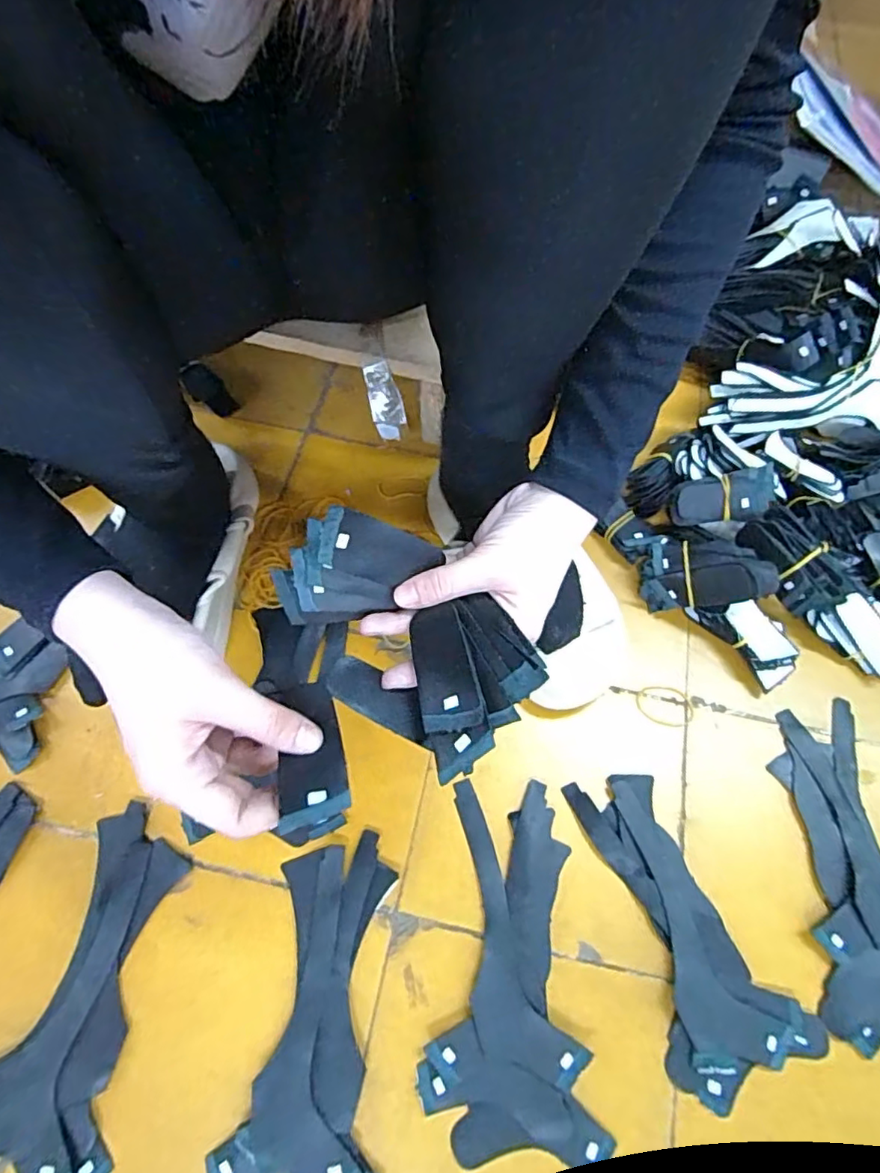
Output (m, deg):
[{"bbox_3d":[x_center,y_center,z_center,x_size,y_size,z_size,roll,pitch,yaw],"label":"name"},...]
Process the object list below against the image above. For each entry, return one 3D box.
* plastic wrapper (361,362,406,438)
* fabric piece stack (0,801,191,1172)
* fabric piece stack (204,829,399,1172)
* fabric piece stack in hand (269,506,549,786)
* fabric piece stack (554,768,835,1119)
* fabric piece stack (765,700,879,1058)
[{"bbox_3d":[-0.050,-0.165,0.527,0.027,0.015,0.067,-17,111,-9],"label":"plastic wrapper"},{"bbox_3d":[-0.240,0.266,0.397,0.100,0.009,0.210,10,65,4],"label":"fabric piece stack"},{"bbox_3d":[-0.079,0.278,0.394,0.091,0.009,0.199,6,65,2],"label":"fabric piece stack"},{"bbox_3d":[-0.018,0.021,0.302,0.139,0.055,0.086,42,71,16],"label":"fabric piece stack in hand"},{"bbox_3d":[0.169,0.236,0.420,0.096,0.014,0.205,-21,67,-10],"label":"fabric piece stack"},{"bbox_3d":[0.310,0.203,0.441,0.101,0.009,0.219,-3,65,-3],"label":"fabric piece stack"}]

